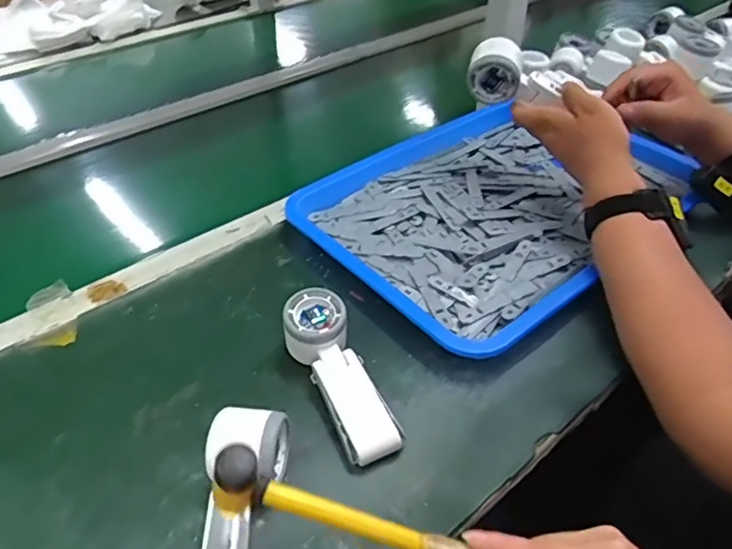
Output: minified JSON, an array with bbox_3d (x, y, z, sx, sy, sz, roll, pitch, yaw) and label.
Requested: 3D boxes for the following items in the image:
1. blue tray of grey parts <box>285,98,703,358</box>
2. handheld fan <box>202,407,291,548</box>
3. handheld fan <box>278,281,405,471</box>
[{"bbox_3d":[0.153,-0.096,0.729,0.463,0.037,0.339,-34,52,-31],"label":"blue tray of grey parts"},{"bbox_3d":[-0.099,0.175,0.430,0.057,0.043,0.160,3,41,4],"label":"handheld fan"},{"bbox_3d":[-0.025,0.088,0.524,0.054,0.054,0.164,-18,46,-18],"label":"handheld fan"}]

